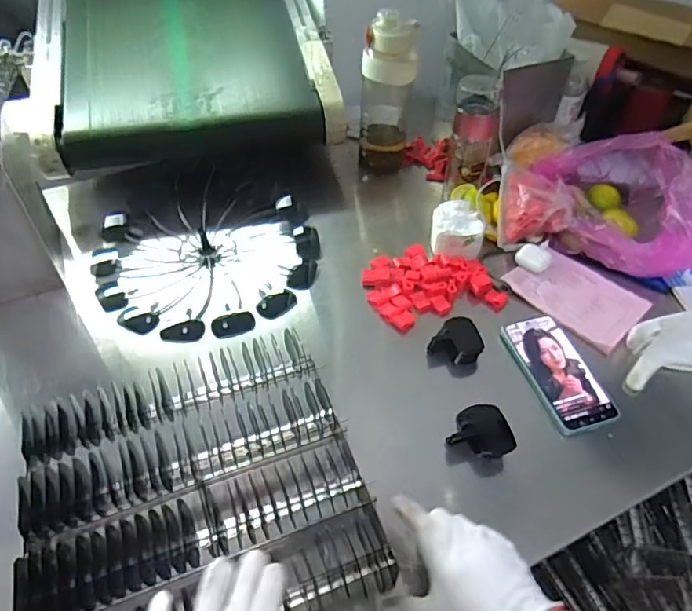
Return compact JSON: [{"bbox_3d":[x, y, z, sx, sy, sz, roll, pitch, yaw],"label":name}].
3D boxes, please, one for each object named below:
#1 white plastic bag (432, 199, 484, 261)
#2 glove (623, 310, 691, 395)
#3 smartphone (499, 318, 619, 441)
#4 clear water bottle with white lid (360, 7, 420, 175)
[{"bbox_3d":[0.168,-0.113,0.811,0.077,0.046,0.084,5,49,3],"label":"white plastic bag"},{"bbox_3d":[0.432,0.056,0.690,0.184,0.037,0.092,-10,50,-10],"label":"glove"},{"bbox_3d":[0.261,0.081,0.664,0.079,0.016,0.161,-12,50,-12],"label":"smartphone"},{"bbox_3d":[0.072,-0.357,0.922,0.085,0.273,0.093,9,49,6],"label":"clear water bottle with white lid"}]

